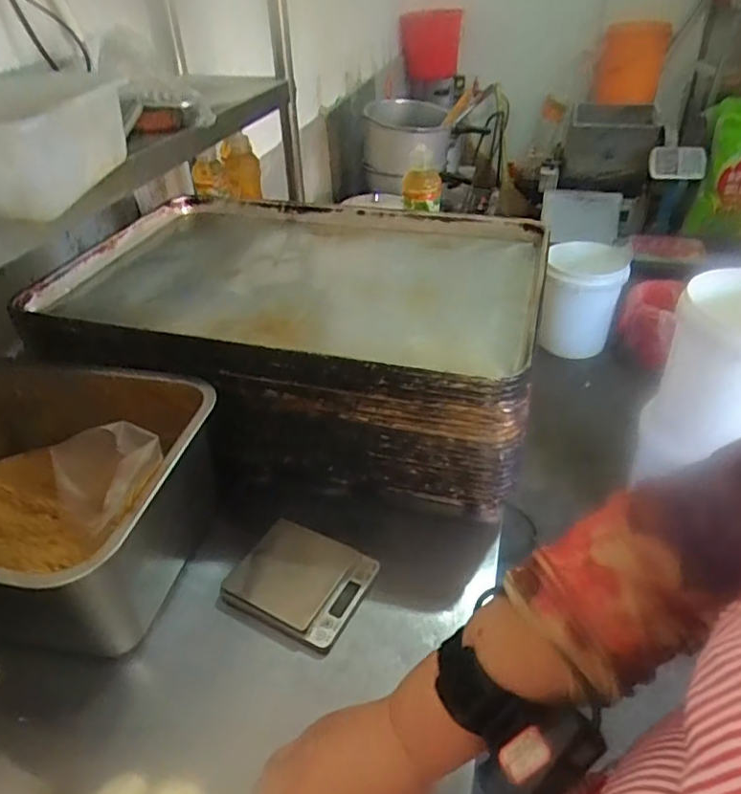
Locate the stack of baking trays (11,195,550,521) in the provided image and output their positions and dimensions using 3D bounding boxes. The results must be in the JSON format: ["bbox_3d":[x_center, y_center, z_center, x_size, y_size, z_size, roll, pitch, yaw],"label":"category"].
[{"bbox_3d":[-0.090,-0.093,0.799,0.585,0.191,0.404,7,38,12],"label":"stack of baking trays"}]

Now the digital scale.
[{"bbox_3d":[-0.070,0.186,0.581,0.125,0.023,0.111,15,41,22],"label":"digital scale"}]

